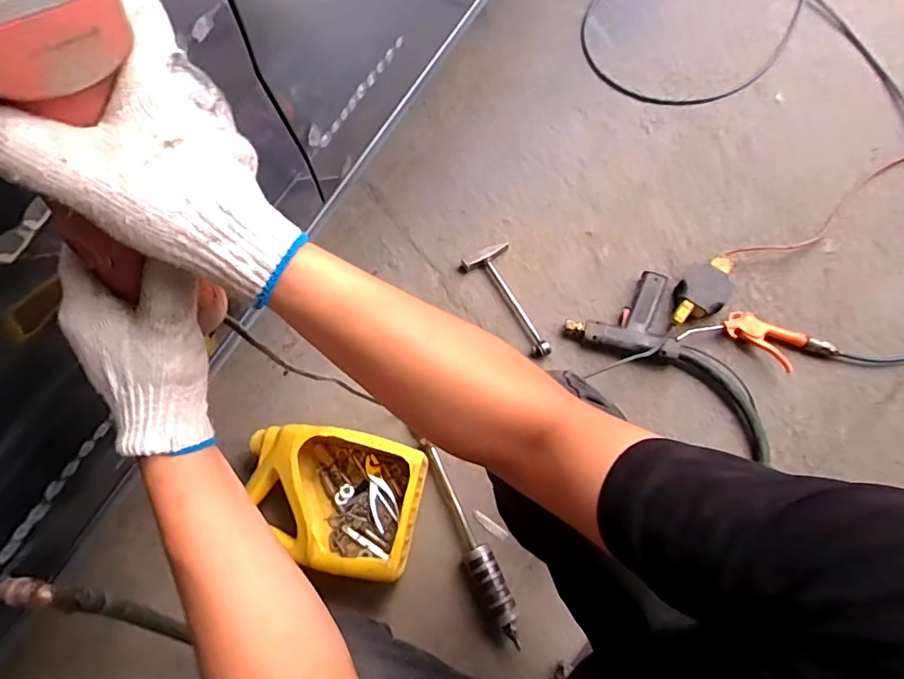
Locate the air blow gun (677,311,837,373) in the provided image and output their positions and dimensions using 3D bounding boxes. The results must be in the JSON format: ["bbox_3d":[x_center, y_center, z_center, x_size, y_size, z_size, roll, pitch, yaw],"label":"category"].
[{"bbox_3d":[0.549,0.000,0.932,0.245,0.031,0.089,23,73,11],"label":"air blow gun"}]

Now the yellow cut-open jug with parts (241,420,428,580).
[{"bbox_3d":[-0.197,0.255,0.843,0.270,0.098,0.198,7,70,5],"label":"yellow cut-open jug with parts"}]

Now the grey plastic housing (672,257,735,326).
[{"bbox_3d":[0.459,-0.086,0.956,0.083,0.043,0.160,39,76,15],"label":"grey plastic housing"}]

